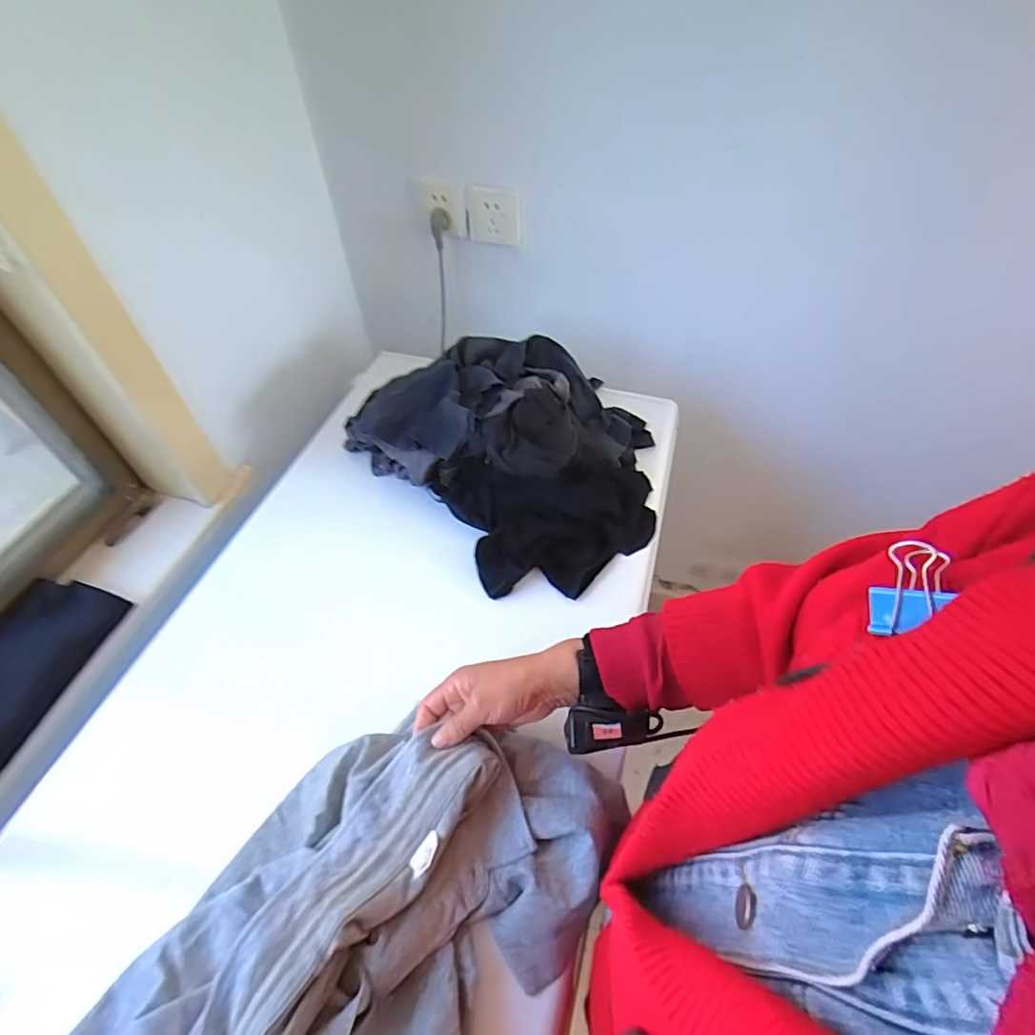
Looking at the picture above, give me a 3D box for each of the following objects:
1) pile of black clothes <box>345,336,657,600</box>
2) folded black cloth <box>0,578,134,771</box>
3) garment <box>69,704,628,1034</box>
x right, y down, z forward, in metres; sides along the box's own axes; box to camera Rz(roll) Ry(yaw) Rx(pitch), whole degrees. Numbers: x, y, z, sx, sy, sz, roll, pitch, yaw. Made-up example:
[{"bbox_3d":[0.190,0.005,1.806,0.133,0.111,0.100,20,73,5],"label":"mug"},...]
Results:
[{"bbox_3d":[0.018,-0.116,0.766,0.367,0.140,0.409,-35,58,-24],"label":"pile of black clothes"},{"bbox_3d":[-0.608,0.185,0.651,0.126,0.040,0.236,12,52,11],"label":"folded black cloth"},{"bbox_3d":[-0.130,0.325,0.428,0.265,0.088,0.425,31,58,24],"label":"garment"}]

